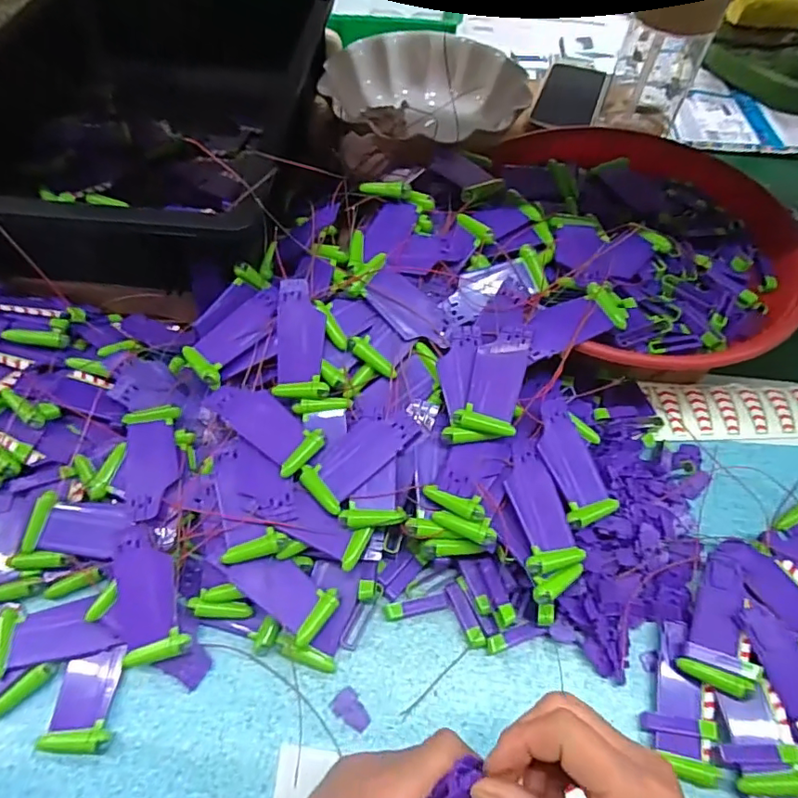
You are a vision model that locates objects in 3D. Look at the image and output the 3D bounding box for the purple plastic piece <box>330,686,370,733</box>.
[{"bbox_3d":[-0.030,0.203,0.342,0.026,0.004,0.017,33,62,18],"label":"purple plastic piece"}]

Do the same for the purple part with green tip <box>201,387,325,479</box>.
[{"bbox_3d":[-0.097,0.018,0.385,0.086,0.018,0.038,35,63,19],"label":"purple part with green tip"}]

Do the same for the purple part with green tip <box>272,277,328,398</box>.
[{"bbox_3d":[-0.075,-0.046,0.396,0.039,0.009,0.089,-3,86,-3],"label":"purple part with green tip"}]

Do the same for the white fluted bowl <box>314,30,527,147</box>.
[{"bbox_3d":[0.025,-0.341,0.591,0.193,0.064,0.191,1,57,-1],"label":"white fluted bowl"}]

